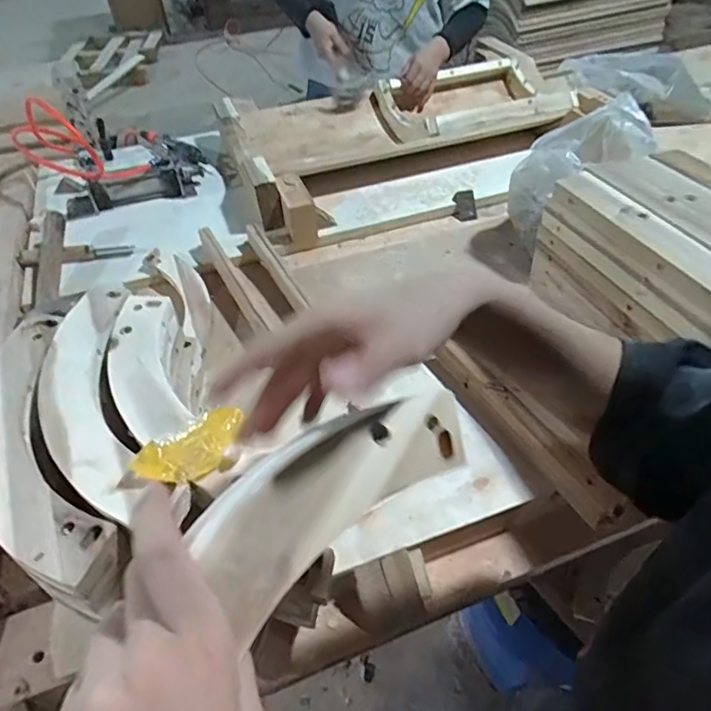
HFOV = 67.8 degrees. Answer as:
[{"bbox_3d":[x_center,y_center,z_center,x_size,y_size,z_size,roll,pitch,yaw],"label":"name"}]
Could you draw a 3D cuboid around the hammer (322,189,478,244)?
[{"bbox_3d":[0.093,-0.268,1.055,0.325,0.038,0.050,-17,47,-13],"label":"hammer"}]

